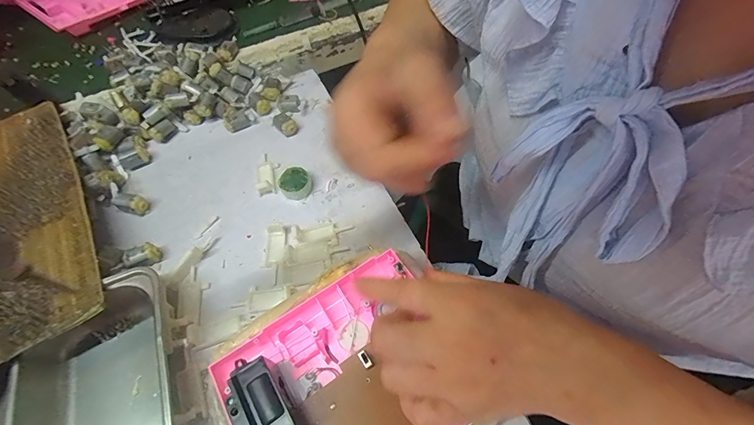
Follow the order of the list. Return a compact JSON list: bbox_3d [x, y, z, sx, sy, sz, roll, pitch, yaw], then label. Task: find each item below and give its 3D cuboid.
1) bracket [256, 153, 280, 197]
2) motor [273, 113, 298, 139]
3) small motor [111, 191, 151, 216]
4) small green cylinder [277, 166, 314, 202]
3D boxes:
[{"bbox_3d":[-0.122,-0.047,0.388,0.024,0.017,0.056,-3,58,0],"label":"bracket"},{"bbox_3d":[-0.110,-0.105,0.423,0.031,0.018,0.017,39,67,22],"label":"motor"},{"bbox_3d":[-0.256,-0.008,0.368,0.031,0.021,0.017,13,60,10],"label":"small motor"},{"bbox_3d":[-0.087,-0.031,0.377,0.033,0.018,0.030,-1,58,2],"label":"small green cylinder"}]

